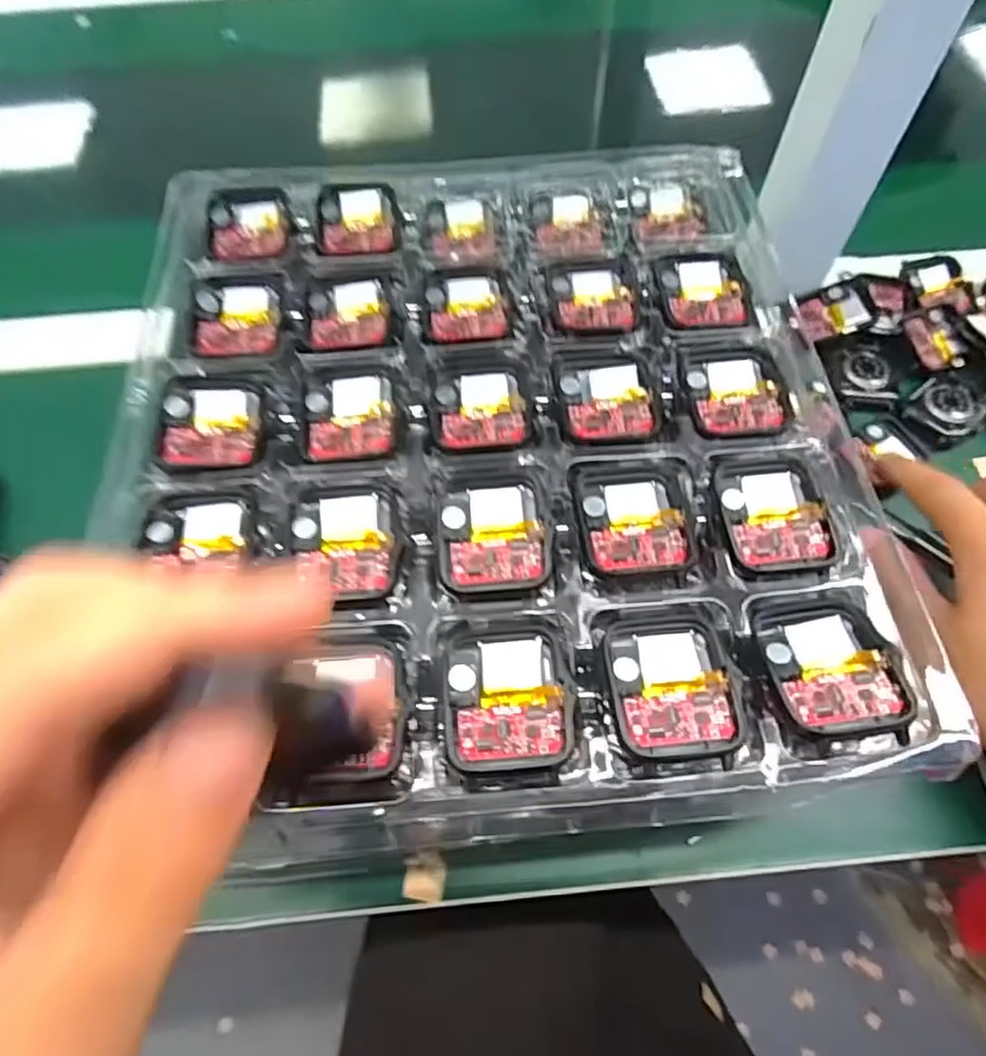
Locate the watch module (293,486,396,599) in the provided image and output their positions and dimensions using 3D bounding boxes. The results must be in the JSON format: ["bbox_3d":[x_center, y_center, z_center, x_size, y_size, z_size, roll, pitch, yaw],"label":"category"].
[{"bbox_3d":[-0.049,0.004,0.220,0.033,0.005,0.041,-7,62,-4],"label":"watch module"}]

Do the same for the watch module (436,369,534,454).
[{"bbox_3d":[-0.004,-0.045,0.249,0.035,0.004,0.040,-4,62,-2],"label":"watch module"}]

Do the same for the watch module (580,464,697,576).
[{"bbox_3d":[0.049,-0.003,0.224,0.037,0.006,0.039,-3,62,-1],"label":"watch module"}]

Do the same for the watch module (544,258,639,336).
[{"bbox_3d":[0.042,-0.098,0.277,0.036,0.004,0.043,-3,62,-1],"label":"watch module"}]

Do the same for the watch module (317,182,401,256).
[{"bbox_3d":[-0.061,-0.140,0.297,0.036,0.010,0.036,-4,62,-2],"label":"watch module"}]

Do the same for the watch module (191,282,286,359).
[{"bbox_3d":[-0.105,-0.087,0.268,0.035,0.010,0.036,-4,62,-2],"label":"watch module"}]

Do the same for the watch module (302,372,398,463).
[{"bbox_3d":[-0.054,-0.043,0.245,0.034,0.004,0.039,-7,62,-3],"label":"watch module"}]

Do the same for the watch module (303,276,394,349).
[{"bbox_3d":[-0.060,-0.090,0.273,0.034,0.004,0.041,-5,62,-2],"label":"watch module"}]

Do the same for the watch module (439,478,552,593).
[{"bbox_3d":[0.000,0.001,0.221,0.035,0.006,0.039,-5,62,-2],"label":"watch module"}]

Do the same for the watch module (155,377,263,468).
[{"bbox_3d":[-0.104,-0.039,0.243,0.035,0.007,0.038,-4,62,-2],"label":"watch module"}]

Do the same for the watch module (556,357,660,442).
[{"bbox_3d":[0.043,-0.049,0.249,0.035,0.004,0.039,-6,62,-3],"label":"watch module"}]

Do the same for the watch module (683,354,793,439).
[{"bbox_3d":[0.092,-0.051,0.251,0.036,0.004,0.036,-9,62,-4],"label":"watch module"}]

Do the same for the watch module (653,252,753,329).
[{"bbox_3d":[0.089,-0.101,0.278,0.035,0.005,0.043,-5,62,-2],"label":"watch module"}]

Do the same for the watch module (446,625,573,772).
[{"bbox_3d":[0.005,0.050,0.194,0.036,0.007,0.040,-3,62,-1],"label":"watch module"}]

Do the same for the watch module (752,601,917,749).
[{"bbox_3d":[0.101,0.042,0.196,0.036,0.012,0.043,-5,62,-2],"label":"watch module"}]

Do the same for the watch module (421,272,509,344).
[{"bbox_3d":[-0.012,-0.093,0.275,0.034,0.004,0.040,-5,62,-2],"label":"watch module"}]

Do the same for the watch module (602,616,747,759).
[{"bbox_3d":[0.053,0.047,0.197,0.035,0.007,0.042,-3,62,-1],"label":"watch module"}]

